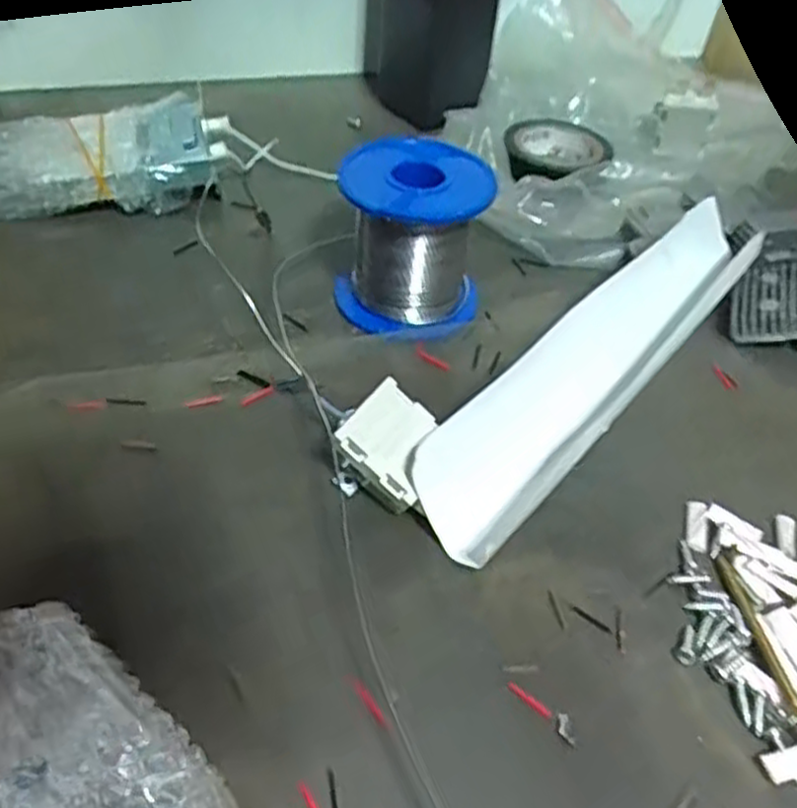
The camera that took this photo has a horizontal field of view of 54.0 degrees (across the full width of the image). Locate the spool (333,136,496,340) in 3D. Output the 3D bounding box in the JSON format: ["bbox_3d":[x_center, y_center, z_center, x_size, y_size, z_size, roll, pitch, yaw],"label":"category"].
[{"bbox_3d":[0.006,-0.072,0.344,0.062,0.066,0.062,6,46,0],"label":"spool"}]

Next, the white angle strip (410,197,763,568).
[{"bbox_3d":[0.086,-0.022,0.318,0.221,0.011,0.044,-39,101,-33],"label":"white angle strip"}]

